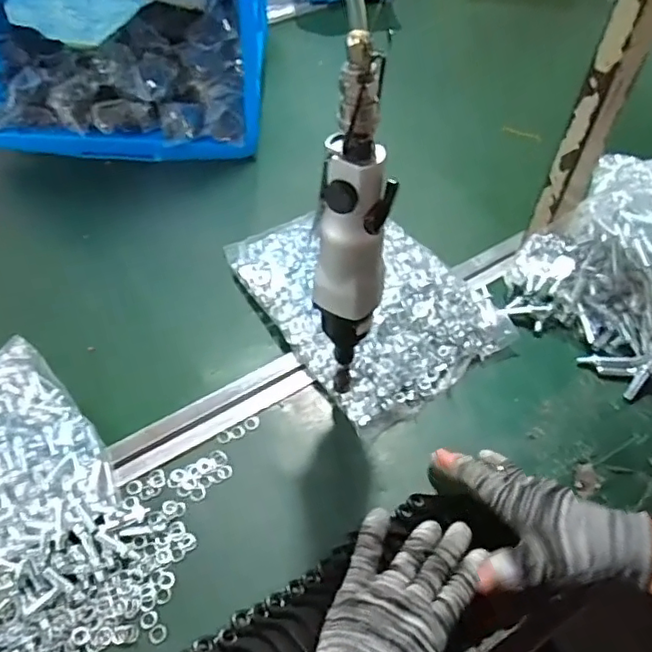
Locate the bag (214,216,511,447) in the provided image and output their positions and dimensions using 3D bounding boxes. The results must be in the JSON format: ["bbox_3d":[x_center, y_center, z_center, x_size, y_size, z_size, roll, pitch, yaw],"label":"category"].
[{"bbox_3d":[0.039,-0.043,0.613,0.202,0.040,0.273,-29,59,-21],"label":"bag"}]

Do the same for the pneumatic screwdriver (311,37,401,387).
[{"bbox_3d":[0.018,-0.058,0.402,0.046,0.249,0.054,8,53,5],"label":"pneumatic screwdriver"}]

